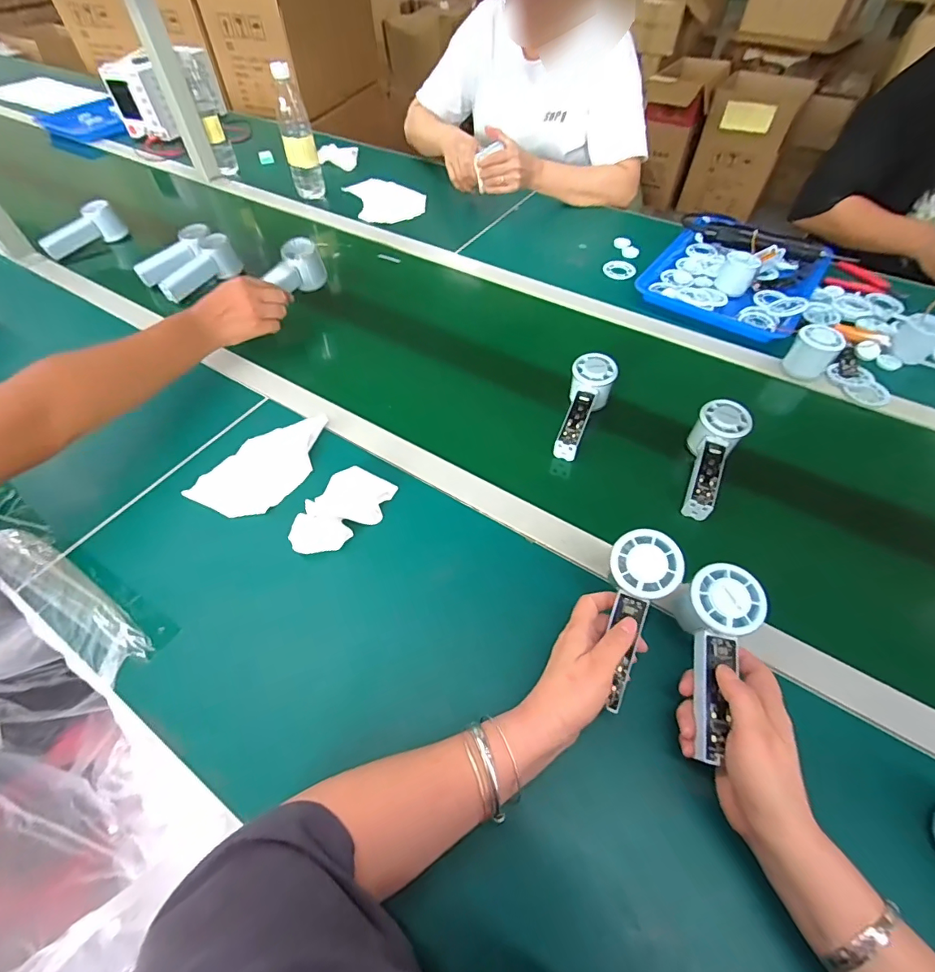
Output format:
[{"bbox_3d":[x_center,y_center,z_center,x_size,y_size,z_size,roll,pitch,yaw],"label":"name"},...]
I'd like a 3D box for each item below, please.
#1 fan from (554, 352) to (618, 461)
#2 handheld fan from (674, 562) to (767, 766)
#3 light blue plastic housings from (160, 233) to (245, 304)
[{"bbox_3d":[0.151,-0.102,0.604,0.057,0.053,0.156,21,73,14],"label":"fan"},{"bbox_3d":[0.206,0.143,0.386,0.055,0.053,0.147,11,77,7],"label":"handheld fan"},{"bbox_3d":[-0.481,-0.389,0.807,0.048,0.057,0.146,29,59,19],"label":"light blue plastic housings"}]

